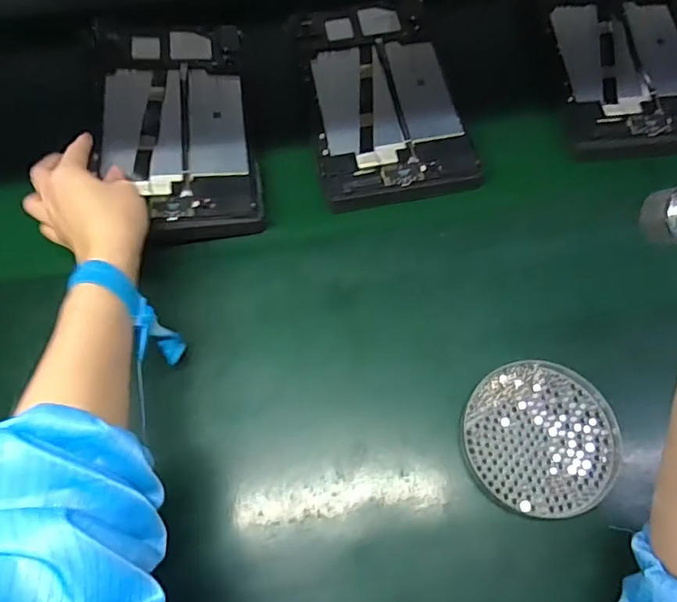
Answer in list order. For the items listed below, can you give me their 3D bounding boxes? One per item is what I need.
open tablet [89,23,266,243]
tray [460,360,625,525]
[{"bbox_3d":[-0.159,-0.173,0.520,0.145,0.010,0.256,-7,67,-11],"label":"open tablet"},{"bbox_3d":[0.155,0.105,0.413,0.113,0.012,0.112,-1,68,3],"label":"tray"}]

